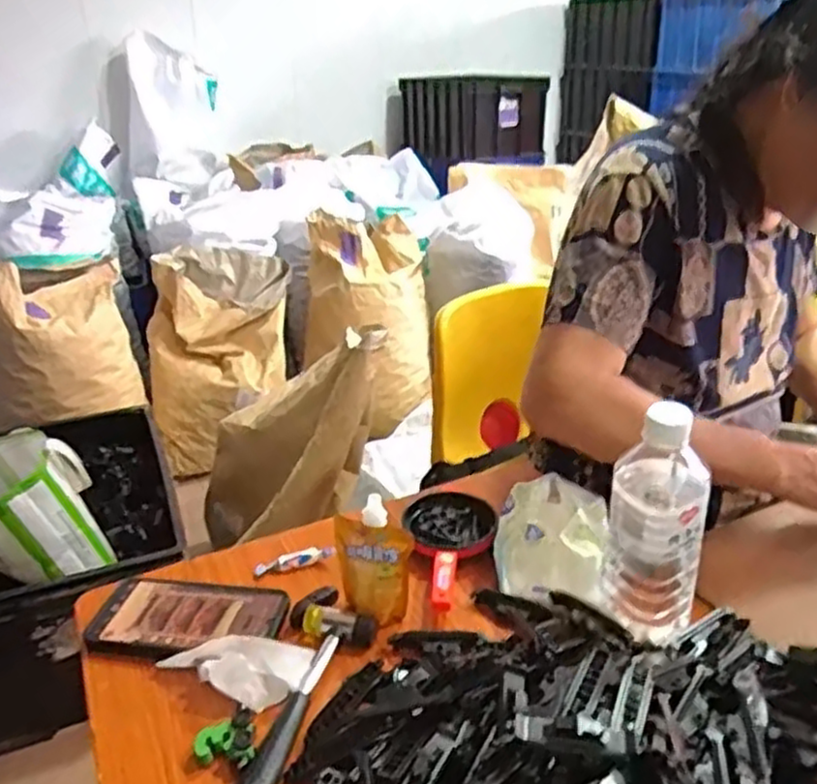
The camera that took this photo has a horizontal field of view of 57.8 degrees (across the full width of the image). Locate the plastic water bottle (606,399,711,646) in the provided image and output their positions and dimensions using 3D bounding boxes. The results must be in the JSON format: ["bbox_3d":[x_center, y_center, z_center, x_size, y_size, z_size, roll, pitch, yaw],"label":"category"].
[{"bbox_3d":[0.193,0.107,0.577,0.068,0.197,0.063,8,27,21],"label":"plastic water bottle"}]

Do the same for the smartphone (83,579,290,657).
[{"bbox_3d":[-0.189,0.195,0.636,0.159,0.012,0.081,1,25,8],"label":"smartphone"}]

